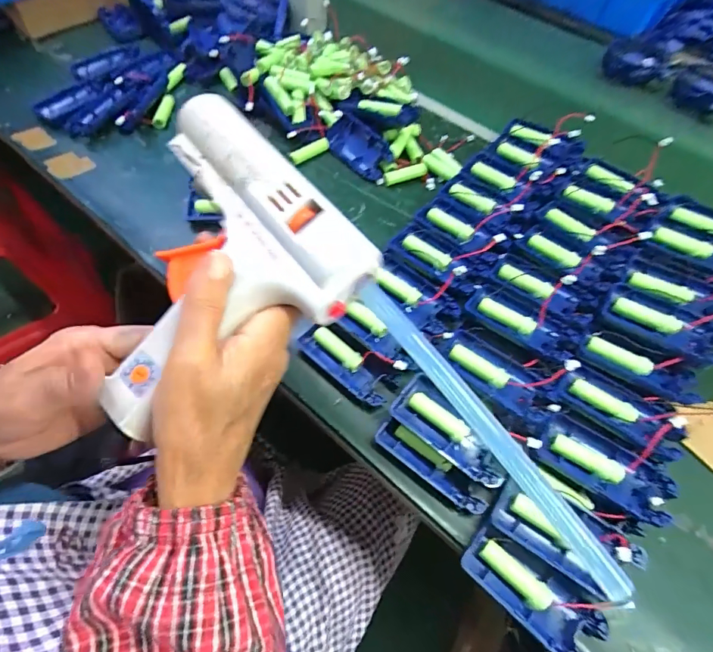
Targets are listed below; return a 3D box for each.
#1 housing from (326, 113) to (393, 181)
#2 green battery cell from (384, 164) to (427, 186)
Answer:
[{"bbox_3d":[0.005,-0.212,0.507,0.092,0.020,0.047,44,103,20],"label":"housing"},{"bbox_3d":[0.058,-0.177,0.498,0.054,0.012,0.013,-21,61,-14],"label":"green battery cell"}]

